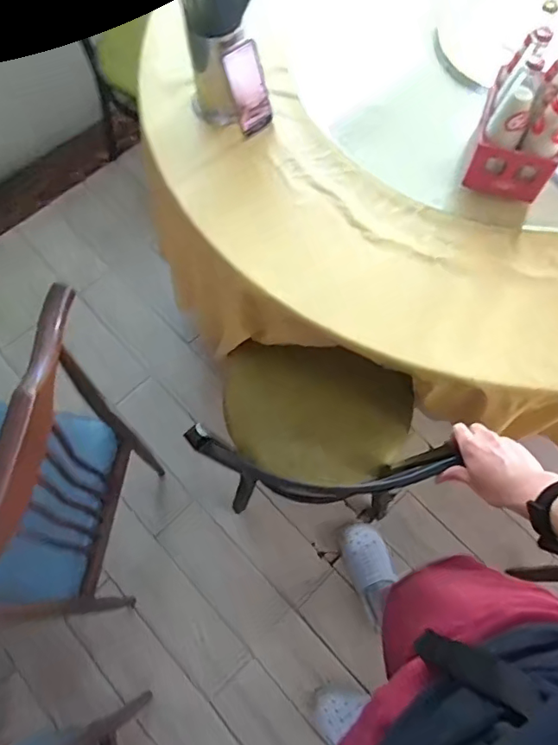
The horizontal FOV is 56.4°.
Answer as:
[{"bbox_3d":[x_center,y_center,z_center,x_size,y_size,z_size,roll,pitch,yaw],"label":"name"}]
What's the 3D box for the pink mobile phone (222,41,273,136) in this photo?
[{"bbox_3d":[-0.057,-0.520,0.958,0.076,0.151,0.017,-35,53,-9],"label":"pink mobile phone"}]

